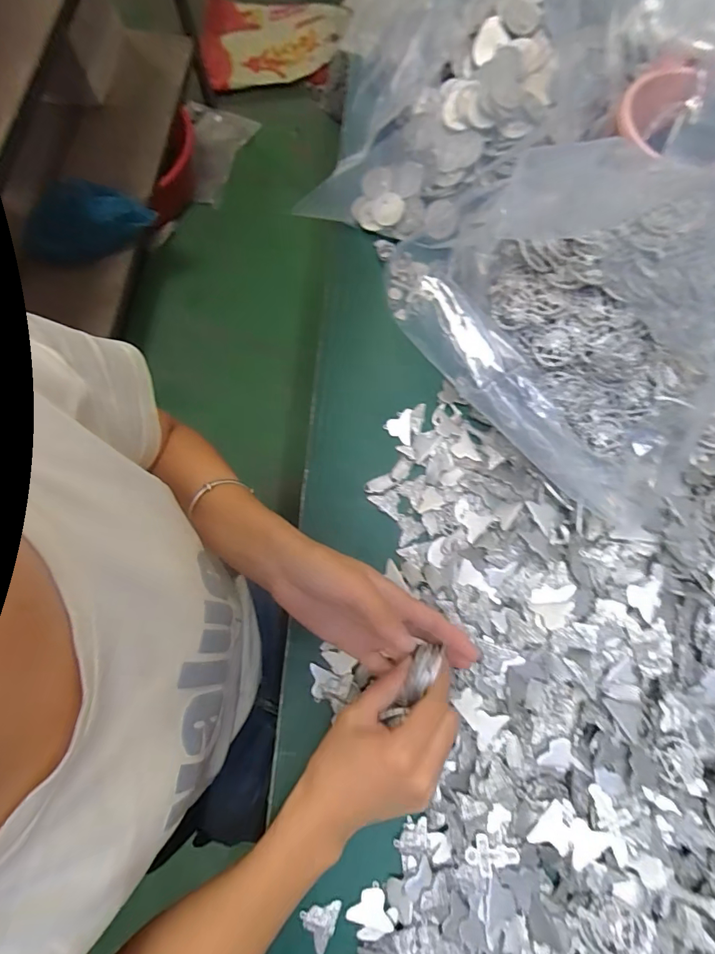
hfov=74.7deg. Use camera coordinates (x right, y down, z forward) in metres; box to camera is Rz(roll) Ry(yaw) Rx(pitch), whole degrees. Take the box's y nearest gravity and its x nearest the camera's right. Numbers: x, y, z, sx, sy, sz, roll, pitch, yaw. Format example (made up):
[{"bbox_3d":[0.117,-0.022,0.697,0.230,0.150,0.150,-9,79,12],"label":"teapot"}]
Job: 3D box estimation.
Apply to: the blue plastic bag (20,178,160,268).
[{"bbox_3d":[-0.635,-0.607,1.099,0.308,0.114,0.125,-4,74,14],"label":"blue plastic bag"}]

